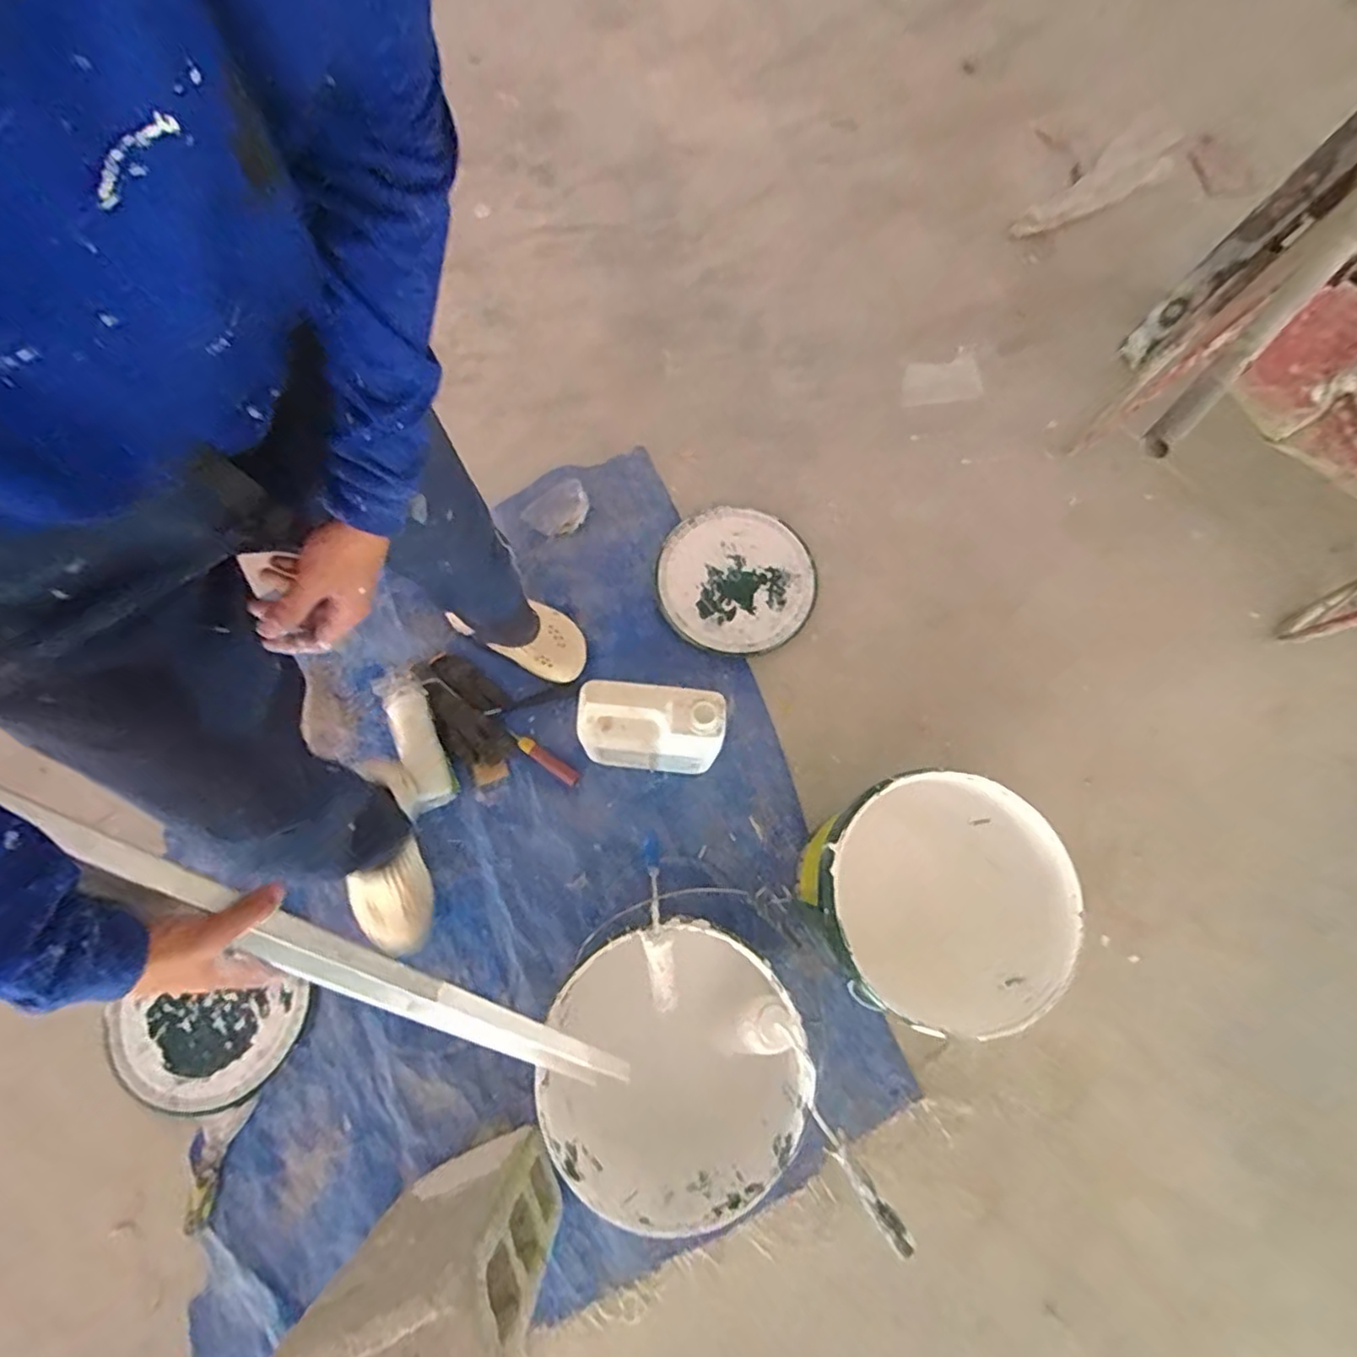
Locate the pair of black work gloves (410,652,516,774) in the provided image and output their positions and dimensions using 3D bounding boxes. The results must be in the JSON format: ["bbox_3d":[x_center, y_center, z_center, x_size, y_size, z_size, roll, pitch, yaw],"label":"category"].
[{"bbox_3d":[-0.354,0.052,1.095,0.114,0.055,0.211,-25,76,-9],"label":"pair of black work gloves"}]

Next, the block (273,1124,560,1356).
[{"bbox_3d":[-0.261,0.675,0.746,0.186,0.378,0.127,-23,76,-9],"label":"block"}]

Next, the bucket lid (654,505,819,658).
[{"bbox_3d":[0.106,-0.183,1.198,0.280,0.031,0.281,1,73,-2],"label":"bucket lid"}]

